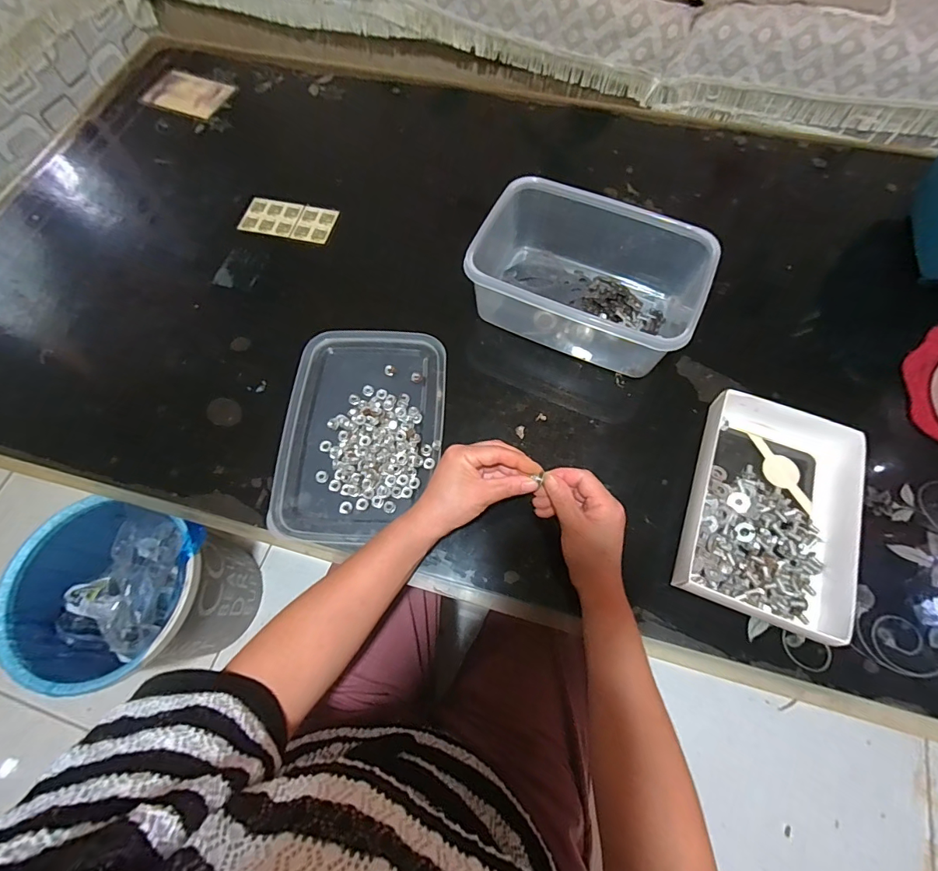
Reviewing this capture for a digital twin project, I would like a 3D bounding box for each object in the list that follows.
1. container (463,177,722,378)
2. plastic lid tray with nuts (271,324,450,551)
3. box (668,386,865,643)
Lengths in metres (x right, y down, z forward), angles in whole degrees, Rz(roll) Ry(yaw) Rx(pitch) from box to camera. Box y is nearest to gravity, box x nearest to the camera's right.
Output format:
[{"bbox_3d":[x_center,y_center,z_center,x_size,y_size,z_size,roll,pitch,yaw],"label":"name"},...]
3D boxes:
[{"bbox_3d":[0.140,-0.195,0.522,0.242,0.097,0.180,22,69,10],"label":"container"},{"bbox_3d":[-0.115,-0.011,0.489,0.166,0.013,0.248,3,67,2],"label":"plastic lid tray with nuts"},{"bbox_3d":[0.292,0.069,0.438,0.140,0.043,0.210,19,68,8],"label":"box"}]

